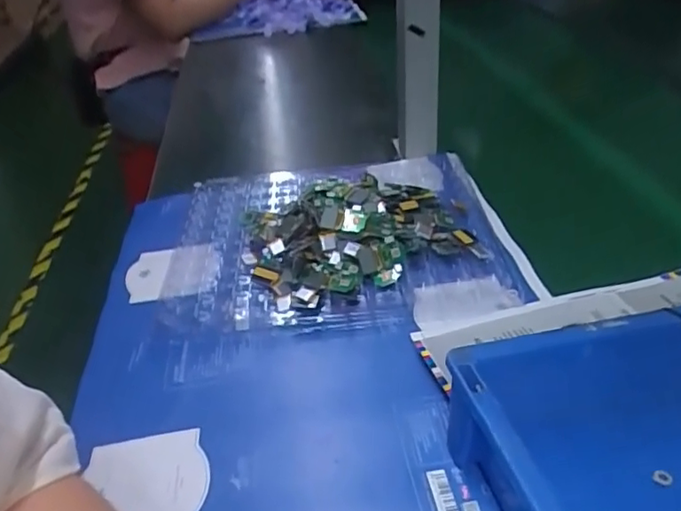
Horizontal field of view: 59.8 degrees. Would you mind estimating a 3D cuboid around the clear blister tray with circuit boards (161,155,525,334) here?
[{"bbox_3d":[-0.009,-0.033,0.544,0.285,0.033,0.249,-5,35,-2],"label":"clear blister tray with circuit boards"}]

